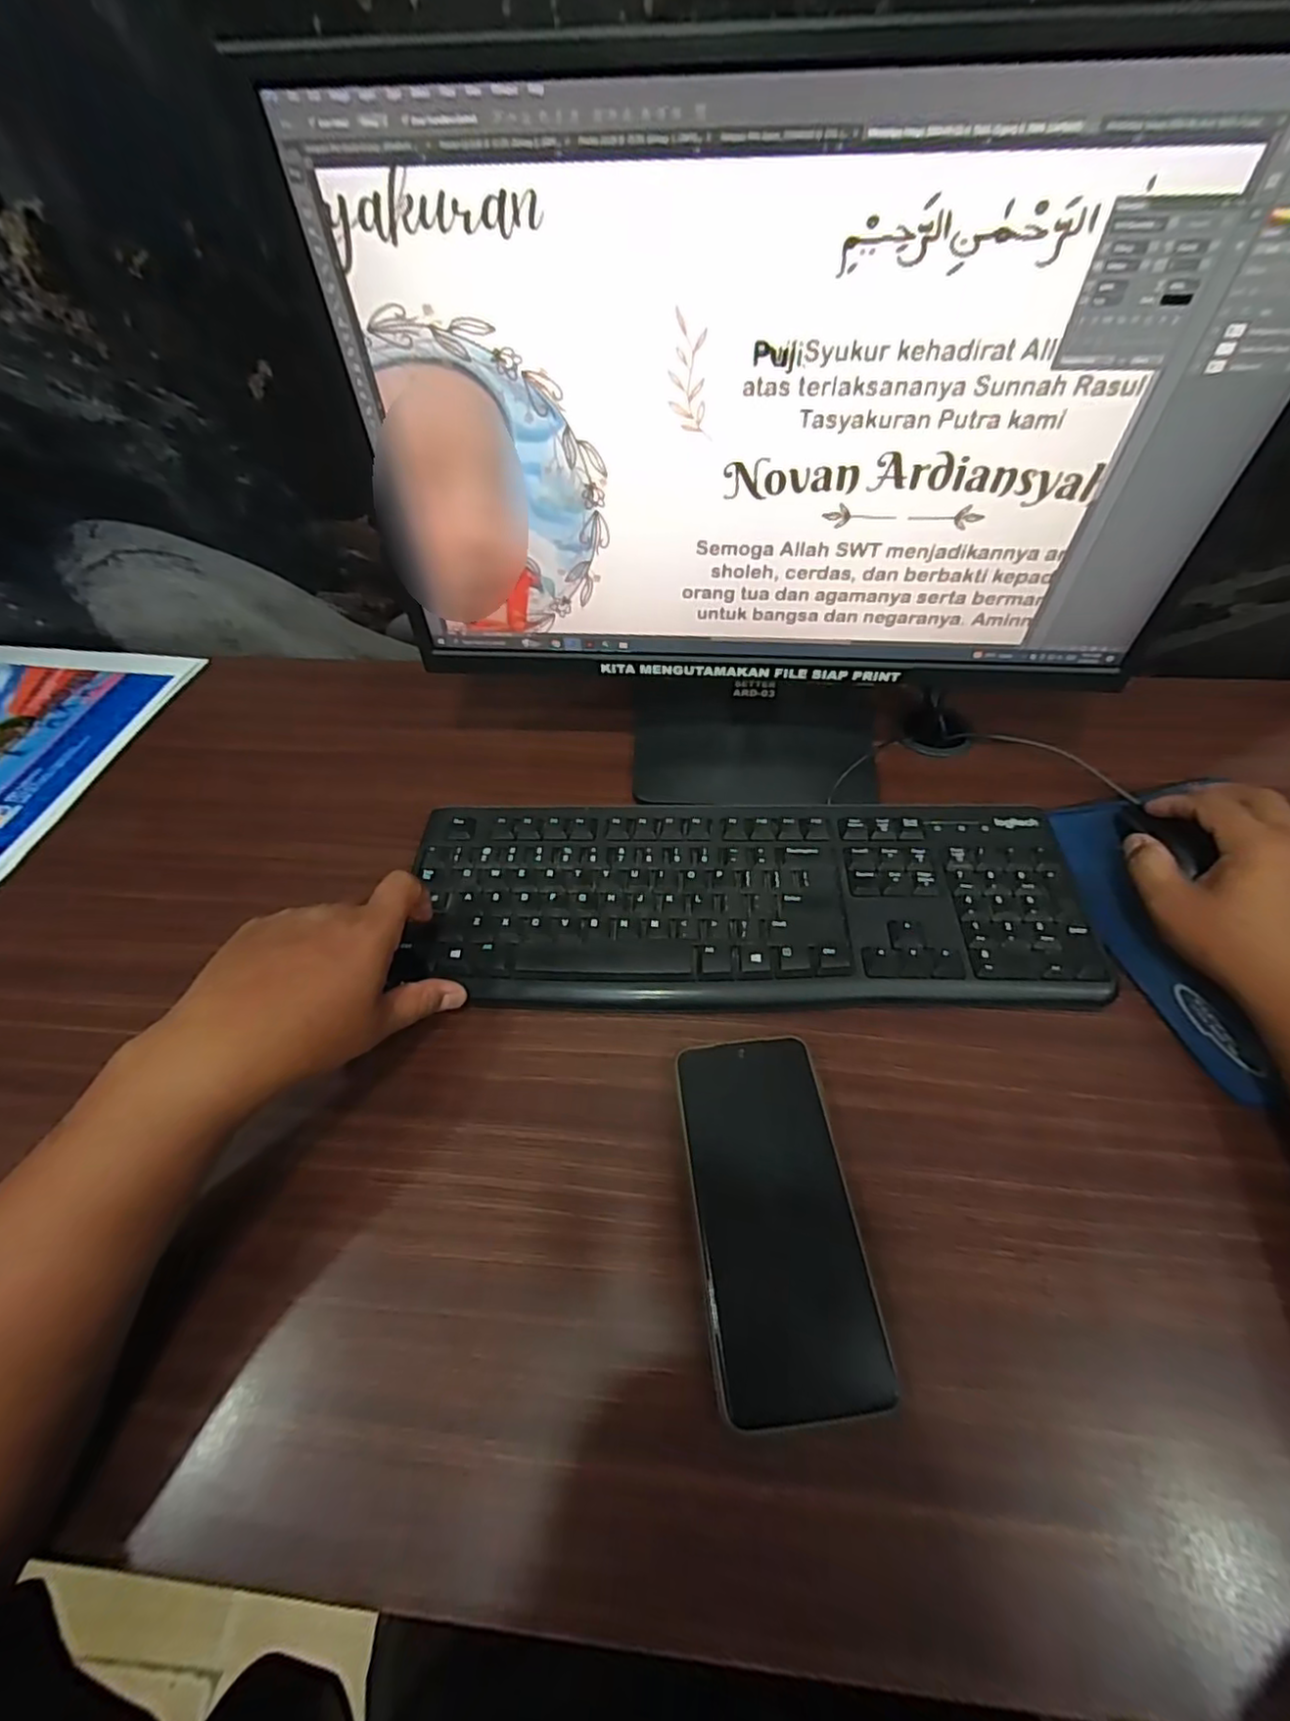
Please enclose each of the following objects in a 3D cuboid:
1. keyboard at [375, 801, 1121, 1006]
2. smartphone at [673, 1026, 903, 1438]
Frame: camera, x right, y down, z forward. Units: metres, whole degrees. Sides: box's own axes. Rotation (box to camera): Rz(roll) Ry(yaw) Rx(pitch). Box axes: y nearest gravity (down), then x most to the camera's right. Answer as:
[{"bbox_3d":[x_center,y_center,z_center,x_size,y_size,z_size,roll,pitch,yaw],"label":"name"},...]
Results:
[{"bbox_3d":[0.063,0.023,0.418,0.423,0.016,0.147,1,53,3],"label":"keyboard"},{"bbox_3d":[0.063,0.171,0.312,0.075,0.014,0.159,-6,53,-2],"label":"smartphone"}]

